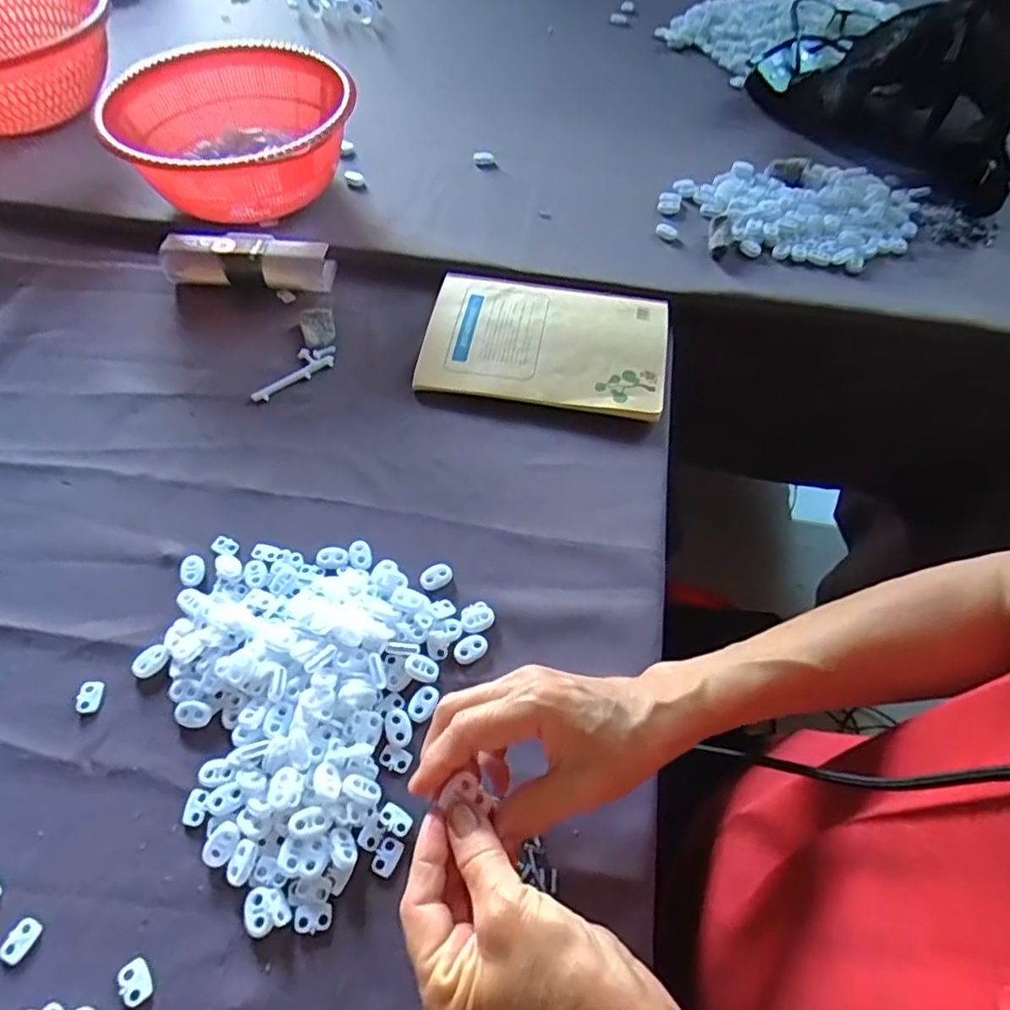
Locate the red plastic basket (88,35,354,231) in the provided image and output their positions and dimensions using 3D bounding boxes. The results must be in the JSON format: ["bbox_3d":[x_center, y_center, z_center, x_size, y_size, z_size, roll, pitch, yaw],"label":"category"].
[{"bbox_3d":[-0.258,-0.351,0.634,0.215,0.106,0.225,-16,58,-10],"label":"red plastic basket"}]

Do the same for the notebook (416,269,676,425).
[{"bbox_3d":[0.036,-0.145,0.560,0.205,0.022,0.141,10,57,6],"label":"notebook"}]

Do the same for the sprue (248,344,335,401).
[{"bbox_3d":[-0.181,-0.115,0.547,0.082,0.005,0.028,-39,65,-22],"label":"sprue"}]

